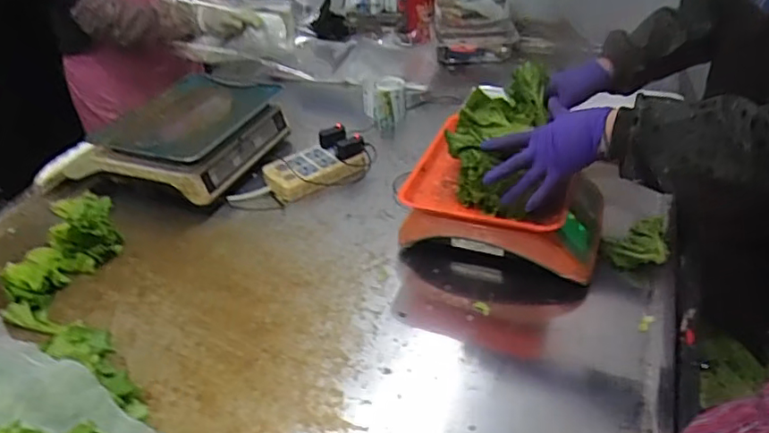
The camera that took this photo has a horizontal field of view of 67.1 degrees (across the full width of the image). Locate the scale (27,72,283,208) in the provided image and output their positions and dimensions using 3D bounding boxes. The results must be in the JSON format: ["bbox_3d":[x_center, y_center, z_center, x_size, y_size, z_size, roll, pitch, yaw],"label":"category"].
[{"bbox_3d":[-0.424,-0.159,1.150,0.371,0.112,0.328,10,38,16],"label":"scale"}]

